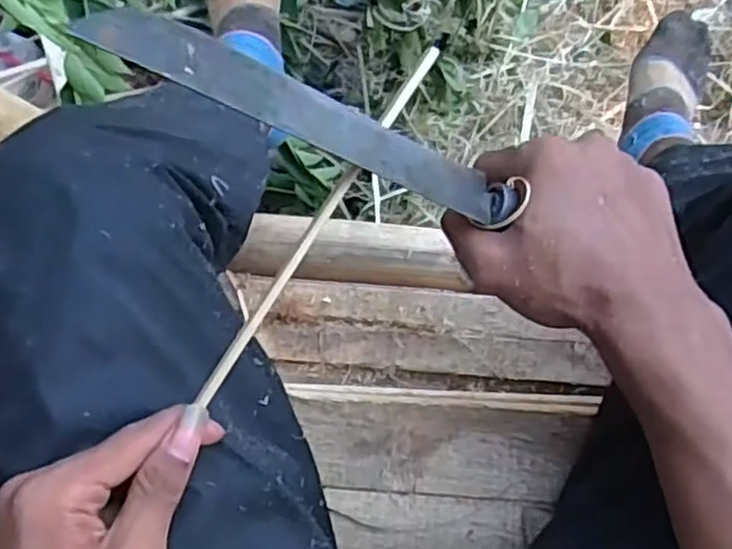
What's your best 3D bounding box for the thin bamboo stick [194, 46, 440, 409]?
[{"bbox_3d":[-0.020,-0.021,0.315,0.006,0.005,0.180,33,88,6],"label":"thin bamboo stick"}]

